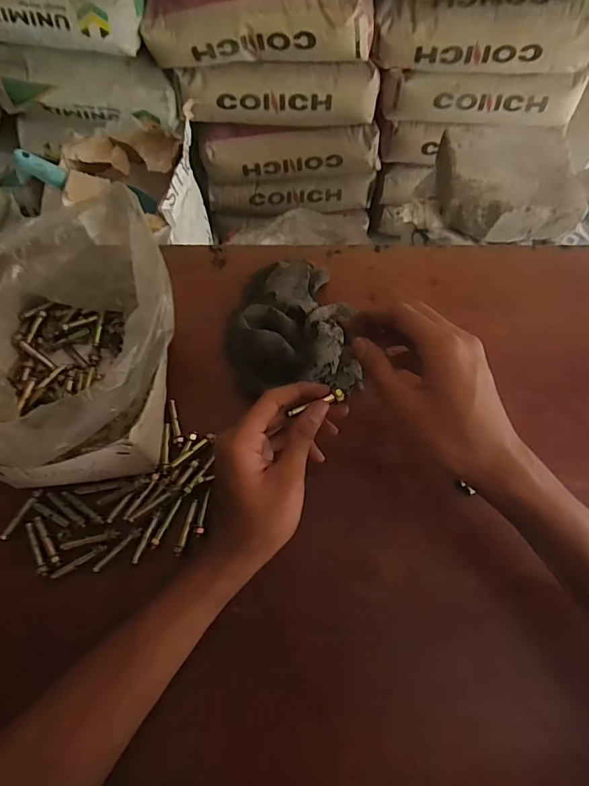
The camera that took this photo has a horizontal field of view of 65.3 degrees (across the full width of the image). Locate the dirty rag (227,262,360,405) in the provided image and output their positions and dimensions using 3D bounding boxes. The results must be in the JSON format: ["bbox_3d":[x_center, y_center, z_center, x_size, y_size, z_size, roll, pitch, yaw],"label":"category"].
[{"bbox_3d":[0.002,-0.071,0.438,0.117,0.053,0.156,-2,67,0],"label":"dirty rag"}]

